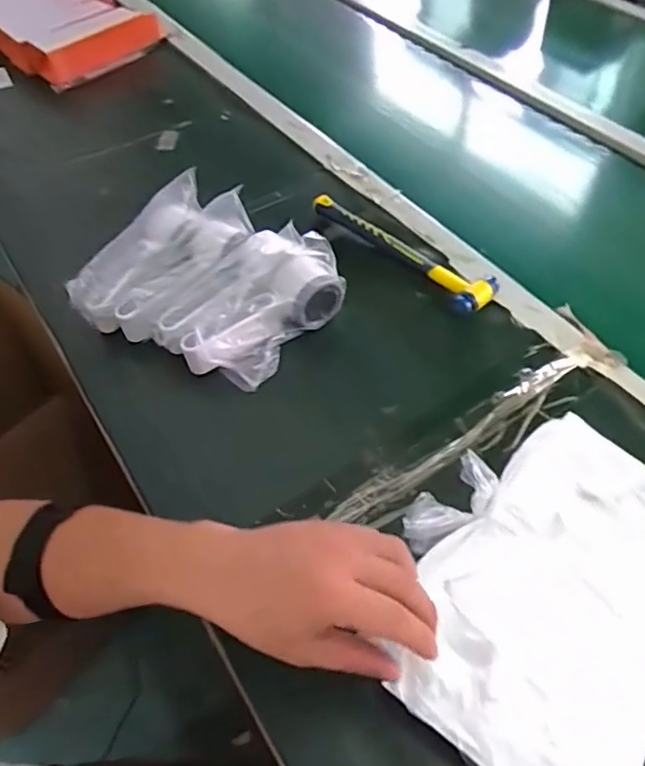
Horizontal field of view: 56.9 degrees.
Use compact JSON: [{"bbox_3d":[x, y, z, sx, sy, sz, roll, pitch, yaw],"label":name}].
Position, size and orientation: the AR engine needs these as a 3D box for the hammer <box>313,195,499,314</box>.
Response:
[{"bbox_3d":[0.088,-0.151,0.674,0.049,0.035,0.241,-38,60,-24],"label":"hammer"}]

